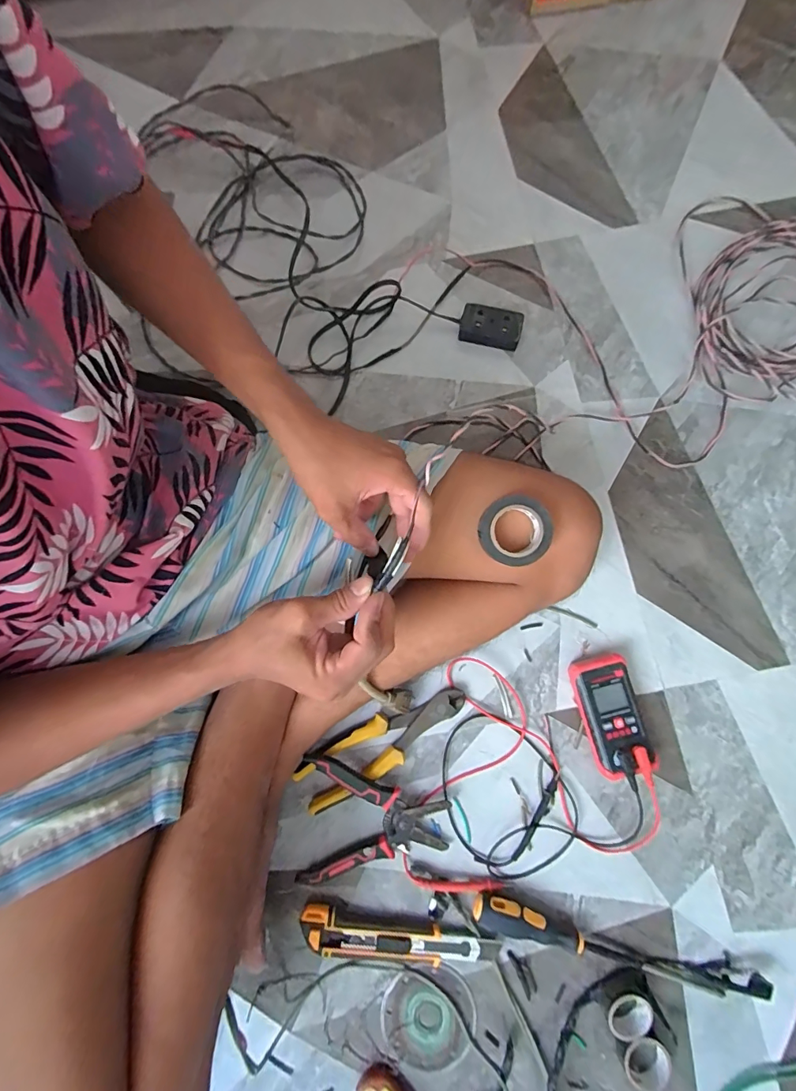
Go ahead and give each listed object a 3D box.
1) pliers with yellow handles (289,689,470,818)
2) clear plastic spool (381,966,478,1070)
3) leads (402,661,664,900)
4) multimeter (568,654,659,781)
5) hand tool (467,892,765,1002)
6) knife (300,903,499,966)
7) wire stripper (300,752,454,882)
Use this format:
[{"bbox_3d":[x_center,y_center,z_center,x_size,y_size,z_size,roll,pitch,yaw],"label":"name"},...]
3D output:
[{"bbox_3d":[-0.015,0.212,0.478,0.193,0.022,0.054,-29,80,-5],"label":"pliers with yellow handles"},{"bbox_3d":[0.031,0.471,0.440,0.090,0.009,0.086,0,79,0],"label":"clear plastic spool"},{"bbox_3d":[0.151,0.260,0.462,0.241,0.033,0.225,15,79,3],"label":"leads"},{"bbox_3d":[0.228,0.181,0.478,0.058,0.035,0.119,-13,79,-2],"label":"multimeter"},{"bbox_3d":[0.213,0.400,0.439,0.280,0.026,0.035,15,79,3],"label":"hand tool"},{"bbox_3d":[0.000,0.399,0.442,0.193,0.017,0.043,8,79,2],"label":"knife"},{"bbox_3d":[-0.025,0.284,0.459,0.151,0.033,0.127,0,79,0],"label":"wire stripper"}]

